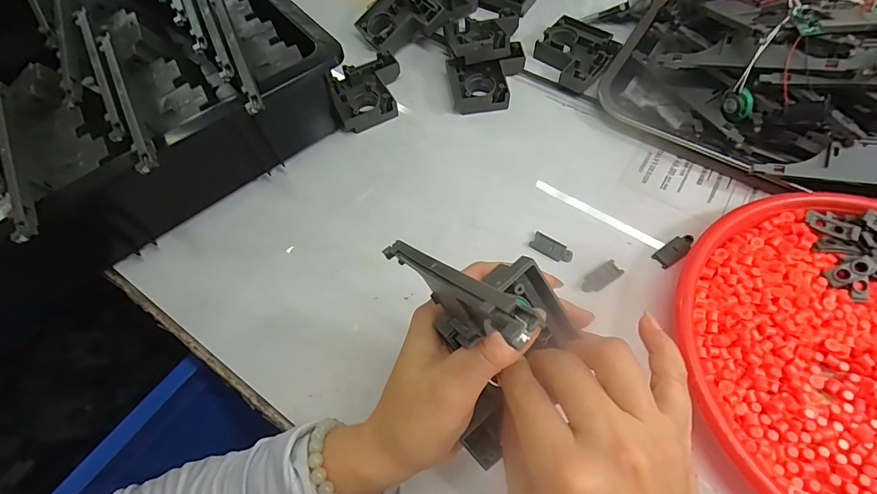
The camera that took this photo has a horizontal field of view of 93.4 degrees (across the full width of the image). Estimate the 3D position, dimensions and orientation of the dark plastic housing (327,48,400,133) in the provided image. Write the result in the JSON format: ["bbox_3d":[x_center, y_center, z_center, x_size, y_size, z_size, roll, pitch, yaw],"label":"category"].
[{"bbox_3d":[-0.072,-0.161,0.426,0.078,0.027,0.075,-23,64,-8],"label":"dark plastic housing"}]

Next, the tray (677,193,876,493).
[{"bbox_3d":[0.293,0.079,0.279,0.242,0.035,0.243,-2,63,3],"label":"tray"}]

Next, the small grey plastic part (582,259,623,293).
[{"bbox_3d":[0.131,0.025,0.334,0.034,0.008,0.015,-30,65,-11],"label":"small grey plastic part"}]

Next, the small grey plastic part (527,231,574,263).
[{"bbox_3d":[0.096,0.002,0.349,0.036,0.010,0.014,31,69,18],"label":"small grey plastic part"}]

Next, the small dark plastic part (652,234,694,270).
[{"bbox_3d":[0.195,0.002,0.341,0.035,0.007,0.015,-32,65,-12],"label":"small dark plastic part"}]

